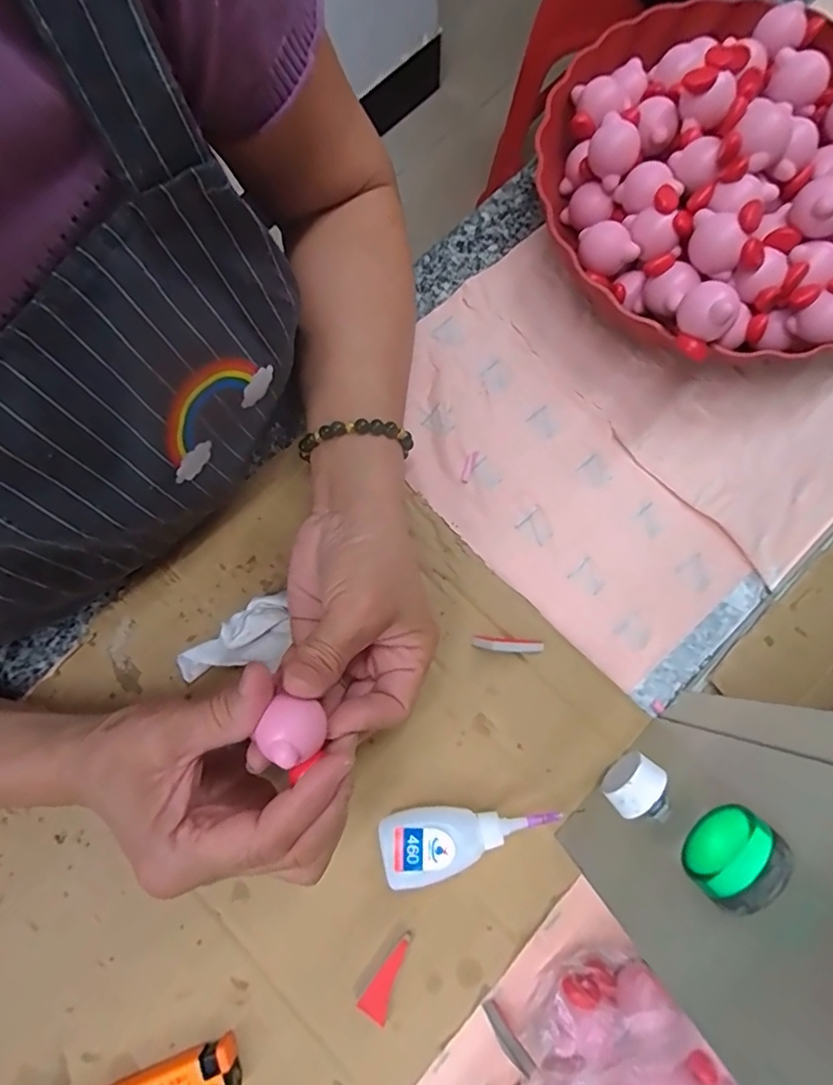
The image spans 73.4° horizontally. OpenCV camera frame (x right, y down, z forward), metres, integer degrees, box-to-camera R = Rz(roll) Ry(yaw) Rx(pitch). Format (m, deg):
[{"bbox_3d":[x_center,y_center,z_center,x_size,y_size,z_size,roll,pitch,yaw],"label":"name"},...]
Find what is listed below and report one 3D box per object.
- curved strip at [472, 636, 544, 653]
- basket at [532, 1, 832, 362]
[{"bbox_3d":[0.051,0.057,0.309,0.039,0.019,0.008,4,78,2],"label":"curved strip"},{"bbox_3d":[0.194,-0.221,0.337,0.239,0.080,0.242,-29,78,-5],"label":"basket"}]

